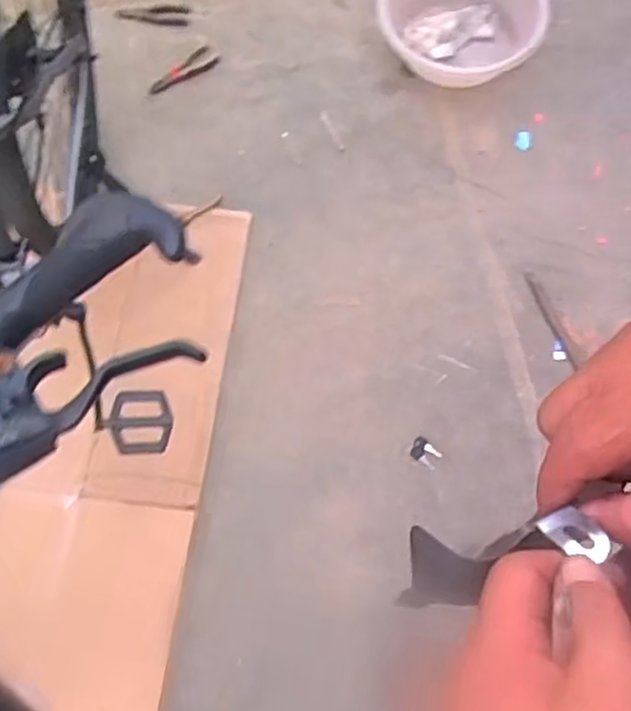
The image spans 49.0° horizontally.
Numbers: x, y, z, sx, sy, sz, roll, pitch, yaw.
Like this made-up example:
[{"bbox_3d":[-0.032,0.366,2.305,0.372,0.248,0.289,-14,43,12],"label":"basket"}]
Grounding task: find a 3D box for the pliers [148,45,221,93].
[{"bbox_3d":[-0.282,-0.606,1.490,0.164,0.010,0.052,-40,75,-13],"label":"pliers"}]

